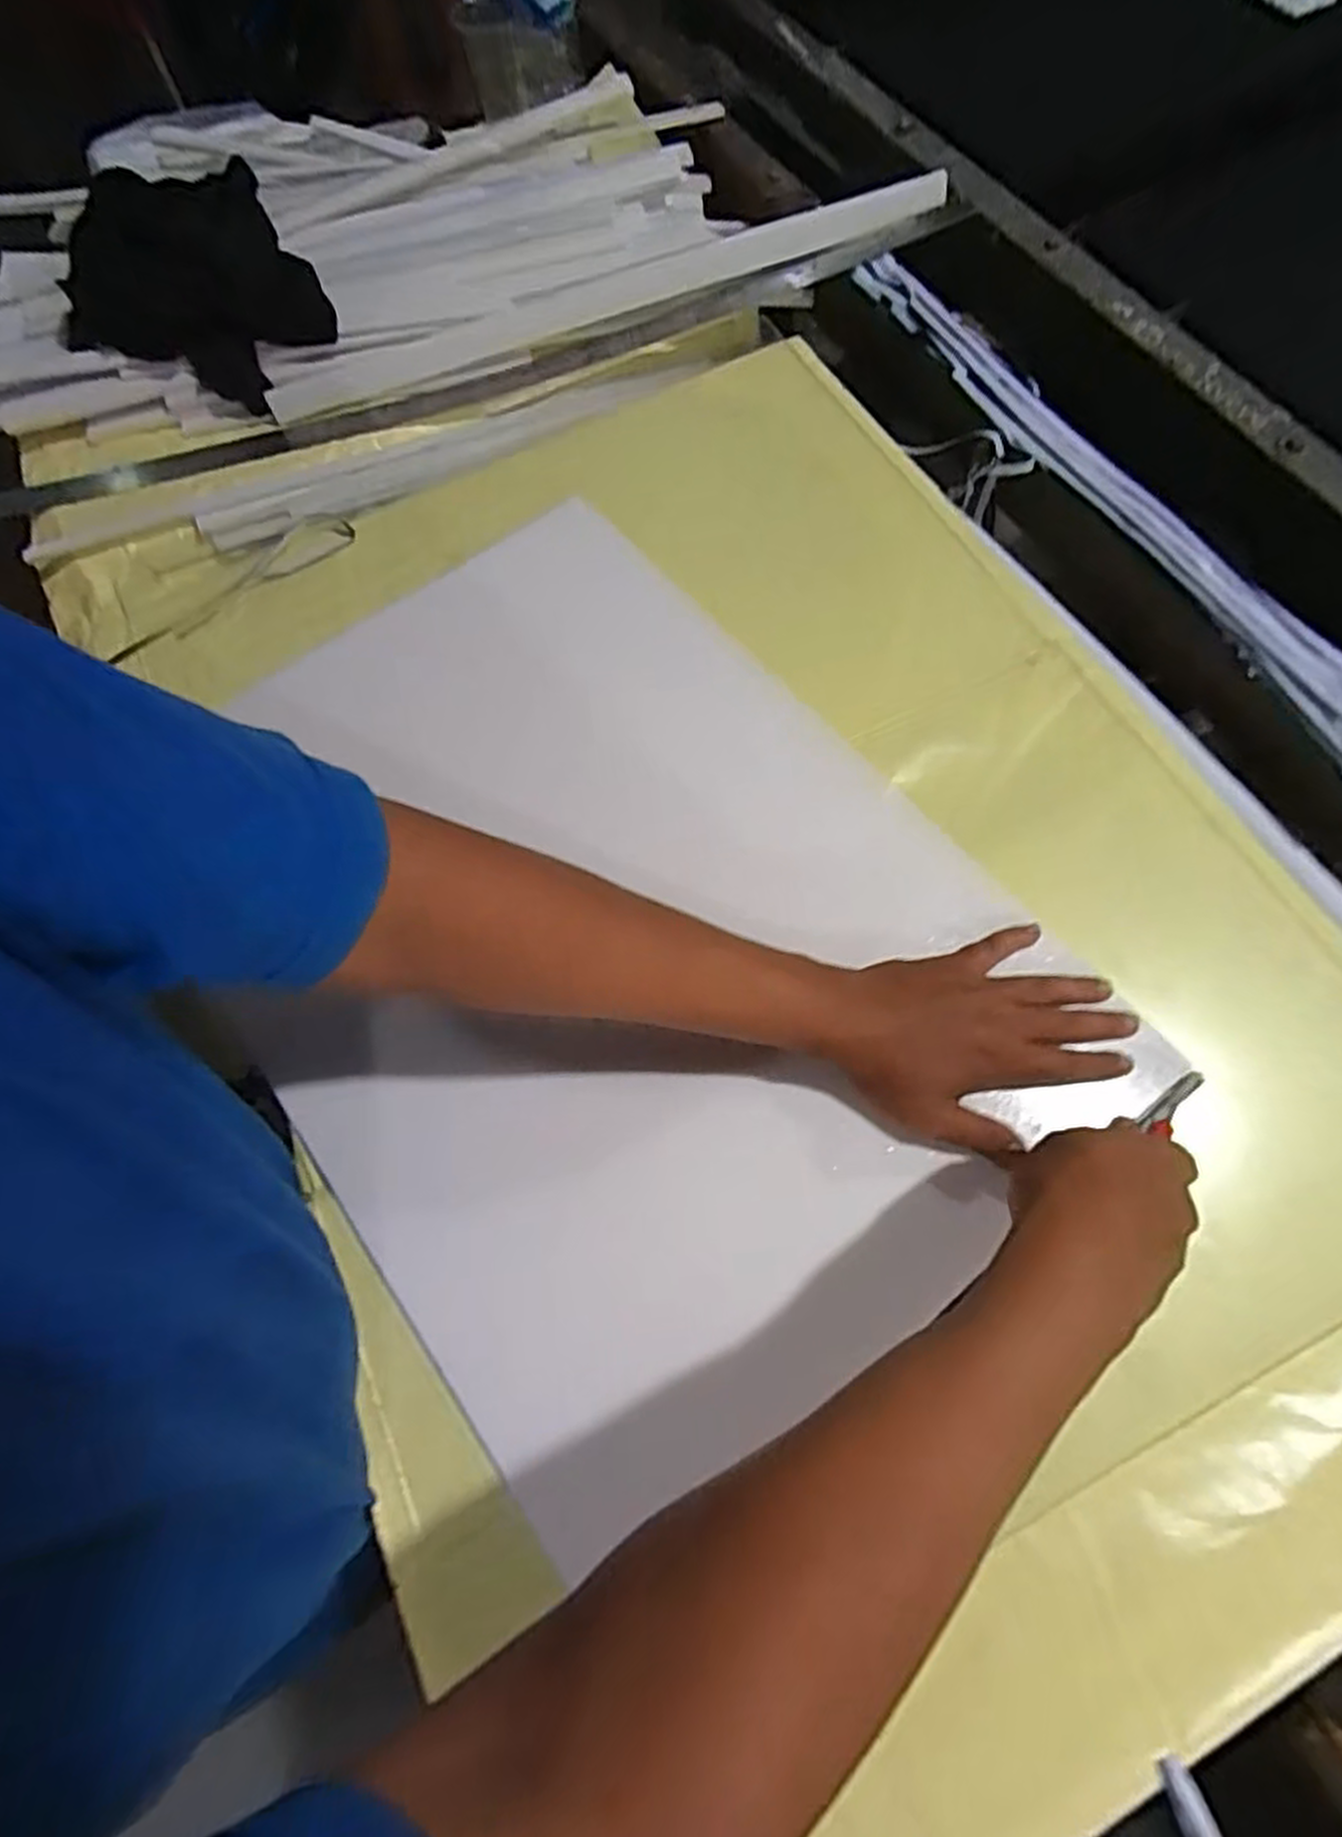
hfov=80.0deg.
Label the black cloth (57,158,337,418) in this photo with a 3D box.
[{"bbox_3d":[-0.399,-0.518,0.658,0.192,0.096,0.169,-34,70,-11],"label":"black cloth"}]

